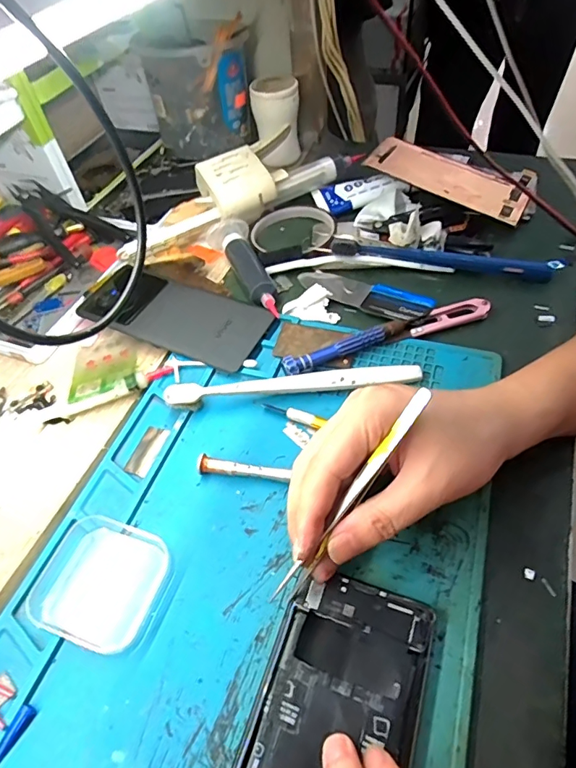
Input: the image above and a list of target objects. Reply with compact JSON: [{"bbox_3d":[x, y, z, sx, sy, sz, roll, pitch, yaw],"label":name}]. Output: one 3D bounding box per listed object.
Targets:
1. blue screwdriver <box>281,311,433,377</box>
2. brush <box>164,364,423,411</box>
[{"bbox_3d":[0.055,-0.034,0.366,0.126,0.015,0.014,-24,53,-13],"label":"blue screwdriver"},{"bbox_3d":[0.005,0.000,0.346,0.182,0.017,0.016,-7,51,0],"label":"brush"}]

